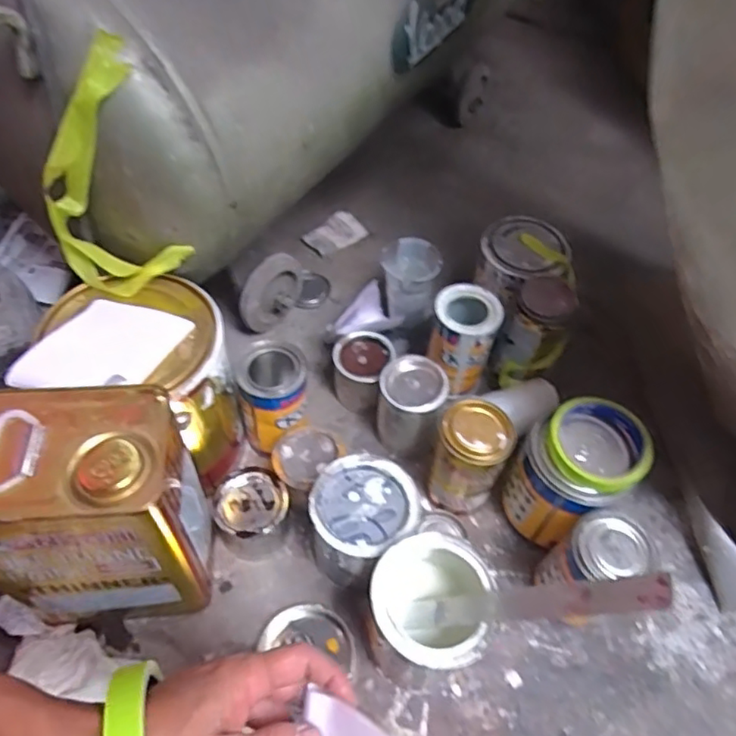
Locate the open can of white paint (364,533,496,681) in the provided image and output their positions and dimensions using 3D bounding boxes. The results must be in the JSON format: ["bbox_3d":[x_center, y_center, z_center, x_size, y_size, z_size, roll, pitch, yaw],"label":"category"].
[{"bbox_3d":[0.048,0.219,0.541,0.097,0.132,0.108,9,53,2],"label":"open can of white paint"}]

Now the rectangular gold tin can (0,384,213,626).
[{"bbox_3d":[-0.231,0.126,0.512,0.168,0.236,0.105,-2,54,-4],"label":"rectangular gold tin can"}]

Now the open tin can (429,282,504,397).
[{"bbox_3d":[0.110,-0.034,0.715,0.072,0.111,0.075,2,53,-3],"label":"open tin can"}]

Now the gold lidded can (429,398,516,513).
[{"bbox_3d":[0.104,0.092,0.625,0.071,0.114,0.071,23,56,14],"label":"gold lidded can"}]

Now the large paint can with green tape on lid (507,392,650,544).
[{"bbox_3d":[0.202,0.114,0.615,0.107,0.158,0.100,-33,61,-24],"label":"large paint can with green tape on lid"}]

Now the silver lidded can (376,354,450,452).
[{"bbox_3d":[0.047,0.044,0.686,0.069,0.104,0.068,2,53,-3],"label":"silver lidded can"}]

